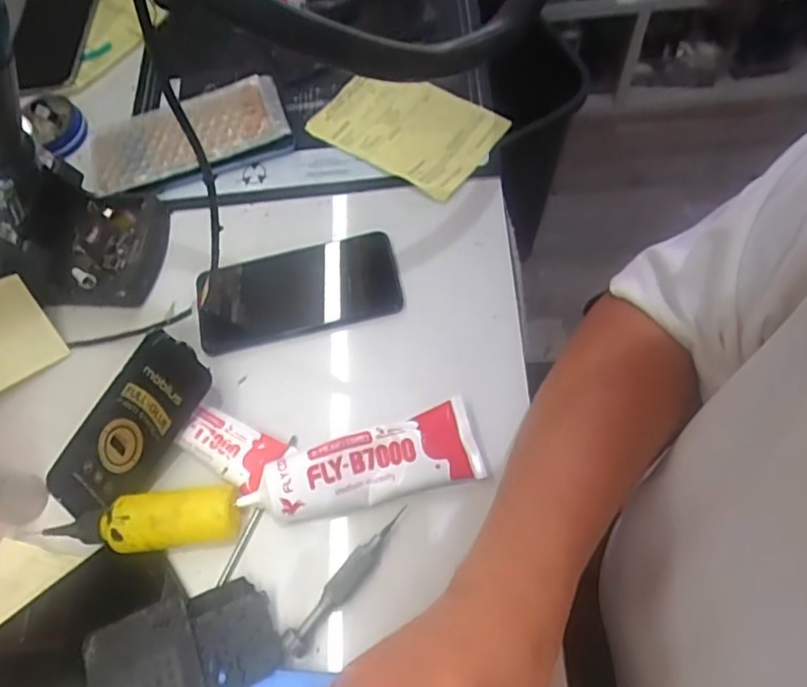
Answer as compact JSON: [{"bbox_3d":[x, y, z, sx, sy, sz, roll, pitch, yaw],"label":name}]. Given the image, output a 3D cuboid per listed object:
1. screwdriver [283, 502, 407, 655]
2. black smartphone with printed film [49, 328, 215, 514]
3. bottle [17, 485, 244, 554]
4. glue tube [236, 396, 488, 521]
[{"bbox_3d":[-0.036,0.150,0.374,0.016,0.011,0.104,37,75,19],"label":"screwdriver"},{"bbox_3d":[-0.198,0.060,0.424,0.068,0.011,0.143,42,95,19],"label":"black smartphone with printed film"},{"bbox_3d":[-0.172,0.119,0.389,0.128,0.035,0.037,-9,66,2],"label":"bottle"},{"bbox_3d":[-0.026,0.082,0.393,0.152,0.026,0.050,-17,66,-2],"label":"glue tube"}]

